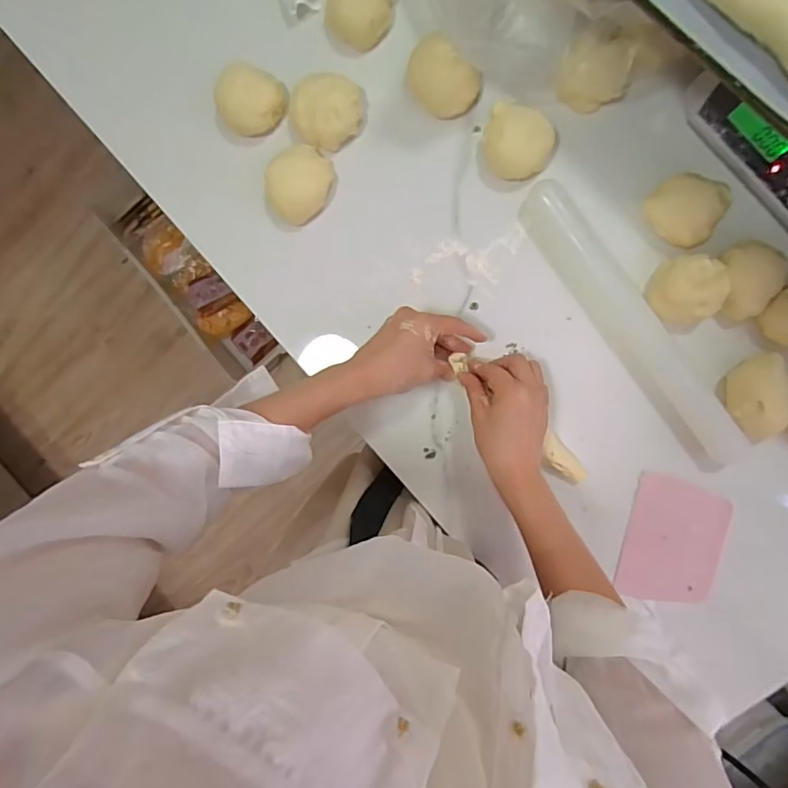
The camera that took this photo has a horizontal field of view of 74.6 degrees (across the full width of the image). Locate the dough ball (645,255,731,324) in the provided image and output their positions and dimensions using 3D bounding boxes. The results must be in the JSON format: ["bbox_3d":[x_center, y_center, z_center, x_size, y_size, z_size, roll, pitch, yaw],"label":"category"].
[{"bbox_3d":[0.273,-0.098,0.481,0.061,0.033,0.059,1,94,7],"label":"dough ball"}]

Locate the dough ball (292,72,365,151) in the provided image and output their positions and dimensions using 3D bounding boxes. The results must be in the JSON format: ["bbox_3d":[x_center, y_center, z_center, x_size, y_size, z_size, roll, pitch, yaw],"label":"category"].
[{"bbox_3d":[-0.069,-0.280,0.509,0.066,0.043,0.064,1,94,7],"label":"dough ball"}]

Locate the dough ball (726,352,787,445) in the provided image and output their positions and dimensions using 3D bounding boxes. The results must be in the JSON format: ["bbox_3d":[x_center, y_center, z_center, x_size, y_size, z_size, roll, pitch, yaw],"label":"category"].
[{"bbox_3d":[0.339,0.004,0.480,0.044,0.032,0.078,-3,94,8],"label":"dough ball"}]

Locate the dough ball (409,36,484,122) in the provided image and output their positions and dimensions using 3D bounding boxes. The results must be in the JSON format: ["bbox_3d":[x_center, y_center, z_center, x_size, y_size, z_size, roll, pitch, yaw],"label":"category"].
[{"bbox_3d":[0.046,-0.297,0.490,0.071,0.044,0.052,12,96,6],"label":"dough ball"}]

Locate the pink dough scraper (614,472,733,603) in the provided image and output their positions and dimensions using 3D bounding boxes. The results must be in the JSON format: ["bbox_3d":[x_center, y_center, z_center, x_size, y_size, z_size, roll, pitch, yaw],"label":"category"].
[{"bbox_3d":[0.283,0.148,0.520,0.094,0.007,0.124,12,96,3],"label":"pink dough scraper"}]

